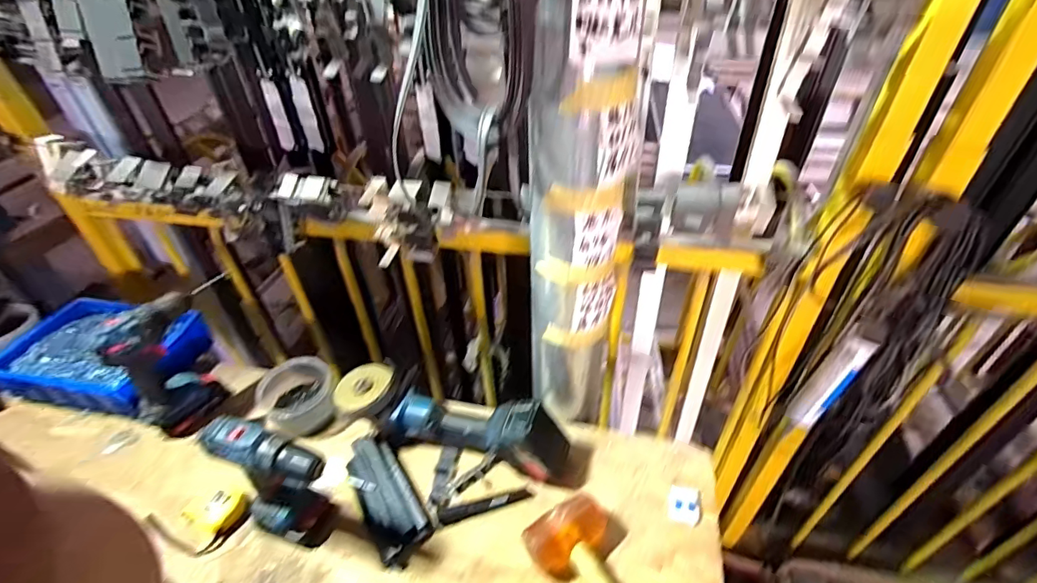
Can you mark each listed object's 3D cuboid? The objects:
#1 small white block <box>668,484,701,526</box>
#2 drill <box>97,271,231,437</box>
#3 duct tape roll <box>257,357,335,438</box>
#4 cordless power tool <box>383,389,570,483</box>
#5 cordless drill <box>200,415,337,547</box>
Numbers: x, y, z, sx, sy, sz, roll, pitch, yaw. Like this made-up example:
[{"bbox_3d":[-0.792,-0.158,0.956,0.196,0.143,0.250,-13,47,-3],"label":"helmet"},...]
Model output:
[{"bbox_3d":[0.243,0.309,0.704,0.043,0.010,0.054,13,42,15],"label":"small white block"},{"bbox_3d":[-0.589,0.119,0.851,0.093,0.226,0.197,32,50,33],"label":"drill"},{"bbox_3d":[-0.397,0.183,0.876,0.131,0.068,0.165,-30,48,-30],"label":"duct tape roll"},{"bbox_3d":[-0.064,0.209,0.758,0.288,0.106,0.074,11,42,14],"label":"cordless power tool"},{"bbox_3d":[-0.311,0.261,0.648,0.157,0.214,0.066,8,41,10],"label":"cordless drill"}]

